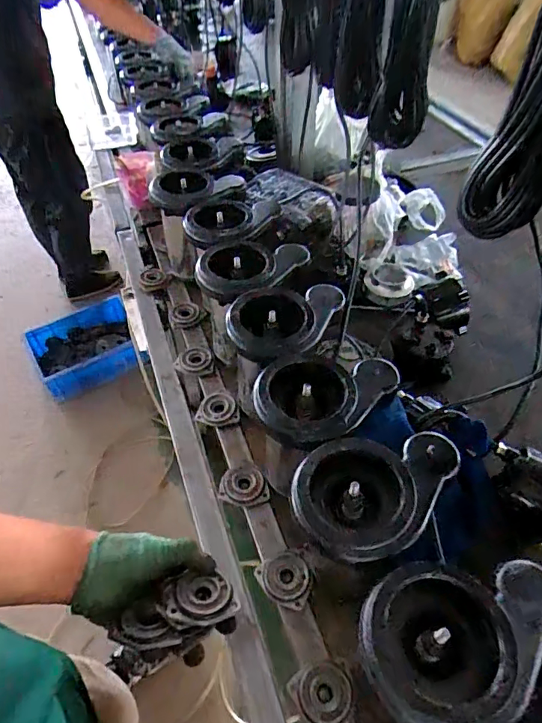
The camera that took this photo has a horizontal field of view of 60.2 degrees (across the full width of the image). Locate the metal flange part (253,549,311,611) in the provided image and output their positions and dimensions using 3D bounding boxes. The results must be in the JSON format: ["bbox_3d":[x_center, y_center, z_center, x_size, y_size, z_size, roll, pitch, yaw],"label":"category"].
[{"bbox_3d":[0.019,0.260,0.554,0.060,0.012,0.063,-22,52,-16],"label":"metal flange part"}]

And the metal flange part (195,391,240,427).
[{"bbox_3d":[-0.085,0.076,0.723,0.063,0.019,0.057,-12,50,-9],"label":"metal flange part"}]

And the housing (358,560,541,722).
[{"bbox_3d":[0.155,0.221,0.373,0.160,0.048,0.126,-1,49,1],"label":"housing"}]

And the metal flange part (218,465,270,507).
[{"bbox_3d":[-0.041,0.169,0.638,0.063,0.013,0.058,-14,50,-10],"label":"metal flange part"}]

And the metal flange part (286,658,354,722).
[{"bbox_3d":[0.053,0.346,0.478,0.061,0.025,0.062,-12,50,-8],"label":"metal flange part"}]

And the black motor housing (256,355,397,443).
[{"bbox_3d":[0.065,0.044,0.534,0.166,0.038,0.117,0,49,2],"label":"black motor housing"}]

